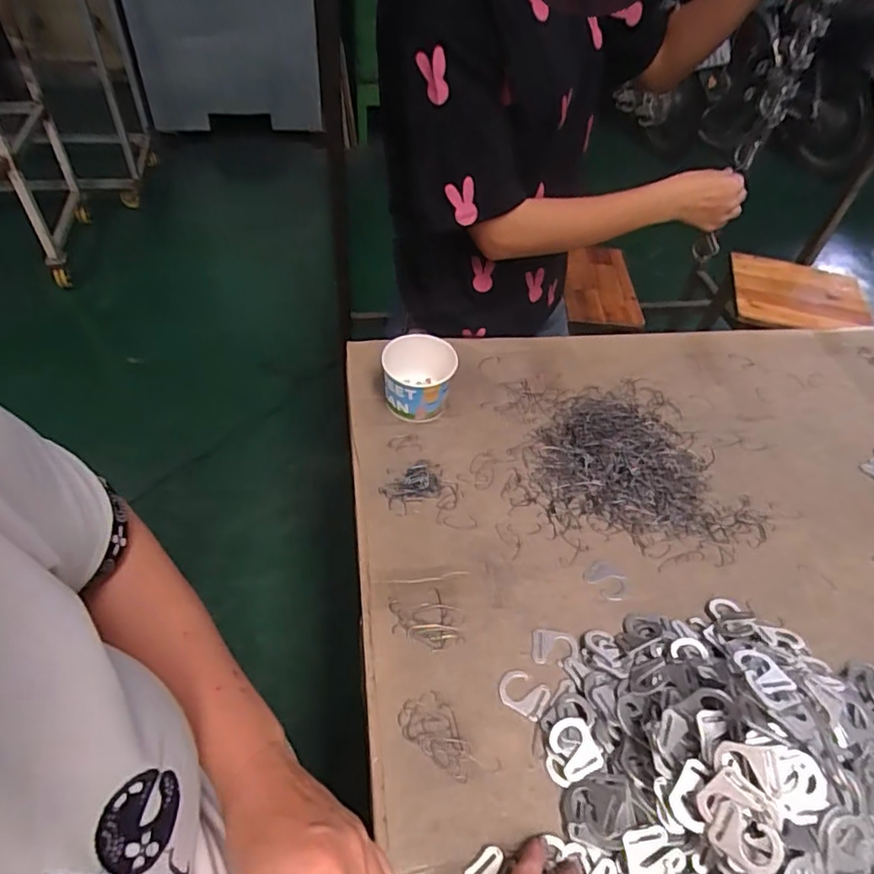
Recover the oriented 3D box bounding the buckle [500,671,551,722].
[{"bbox_3d":[0.079,0.236,0.531,0.043,0.004,0.035,27,50,18],"label":"buckle"}]

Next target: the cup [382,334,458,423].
[{"bbox_3d":[-0.024,-0.072,0.738,0.084,0.079,0.085,3,47,-4],"label":"cup"}]

